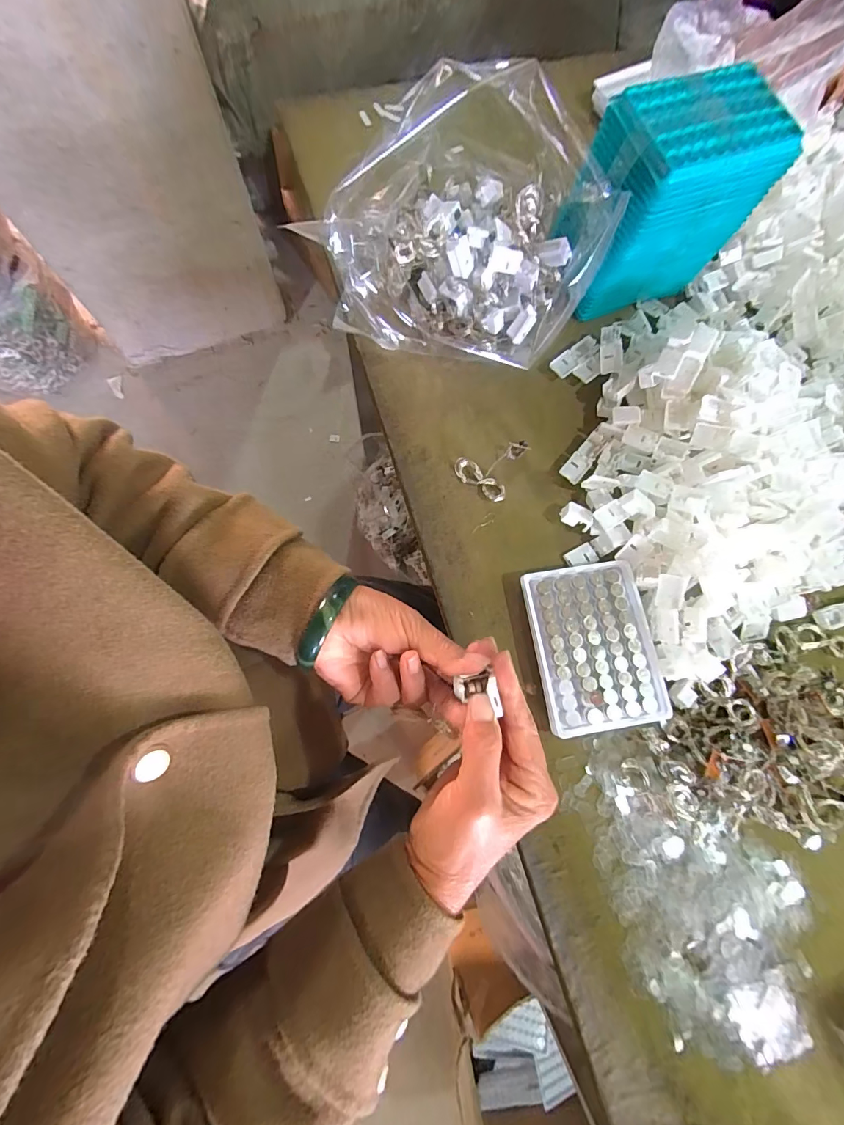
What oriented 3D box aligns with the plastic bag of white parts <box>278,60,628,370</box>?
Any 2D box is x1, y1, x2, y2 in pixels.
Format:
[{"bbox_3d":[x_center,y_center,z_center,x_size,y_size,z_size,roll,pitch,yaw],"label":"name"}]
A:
[{"bbox_3d":[0.043,-0.285,0.367,0.225,0.136,0.172,4,76,0],"label":"plastic bag of white parts"}]

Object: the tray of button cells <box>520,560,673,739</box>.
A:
[{"bbox_3d":[0.139,0.066,0.343,0.093,0.019,0.128,-9,77,-3],"label":"tray of button cells"}]

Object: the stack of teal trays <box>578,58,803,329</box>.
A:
[{"bbox_3d":[0.206,-0.311,0.376,0.128,0.135,0.080,-16,77,-5],"label":"stack of teal trays"}]

